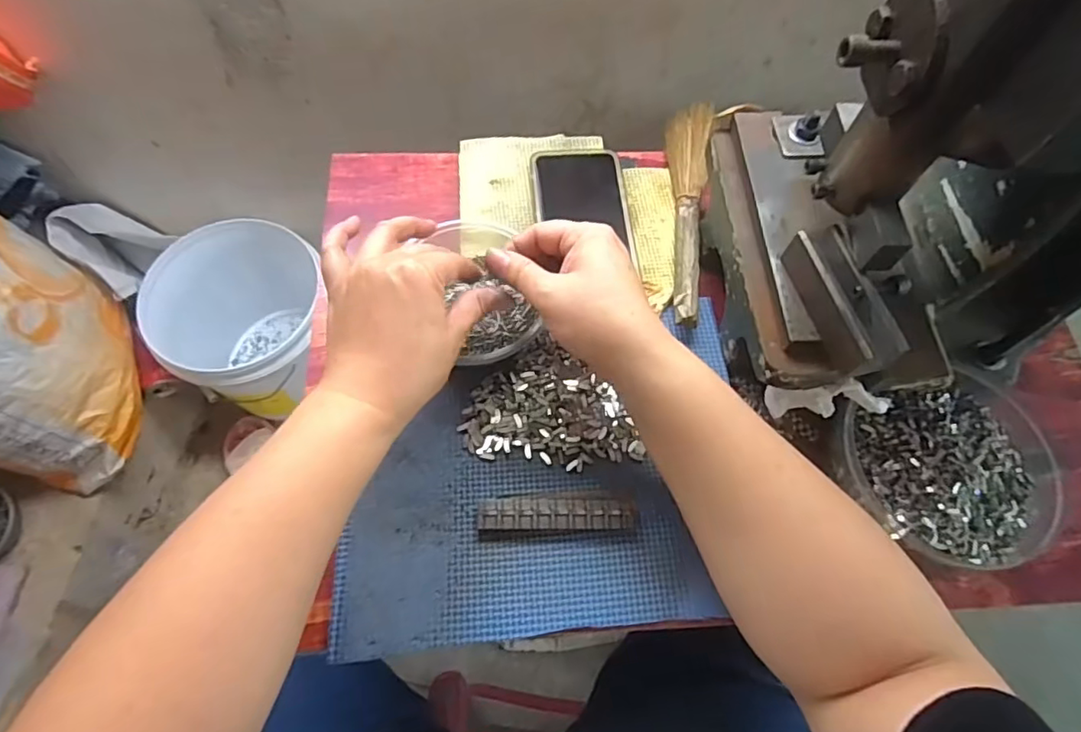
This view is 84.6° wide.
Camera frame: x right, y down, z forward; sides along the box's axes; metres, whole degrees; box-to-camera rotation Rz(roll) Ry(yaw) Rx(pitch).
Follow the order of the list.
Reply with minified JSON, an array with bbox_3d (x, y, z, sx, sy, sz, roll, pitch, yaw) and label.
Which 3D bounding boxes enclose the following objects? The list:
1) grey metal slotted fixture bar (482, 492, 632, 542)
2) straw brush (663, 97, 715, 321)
[{"bbox_3d":[0.011,0.096,0.384,0.101,0.012,0.027,-1,65,-4],"label":"grey metal slotted fixture bar"},{"bbox_3d":[0.123,-0.133,0.491,0.034,0.026,0.231,7,64,0],"label":"straw brush"}]

